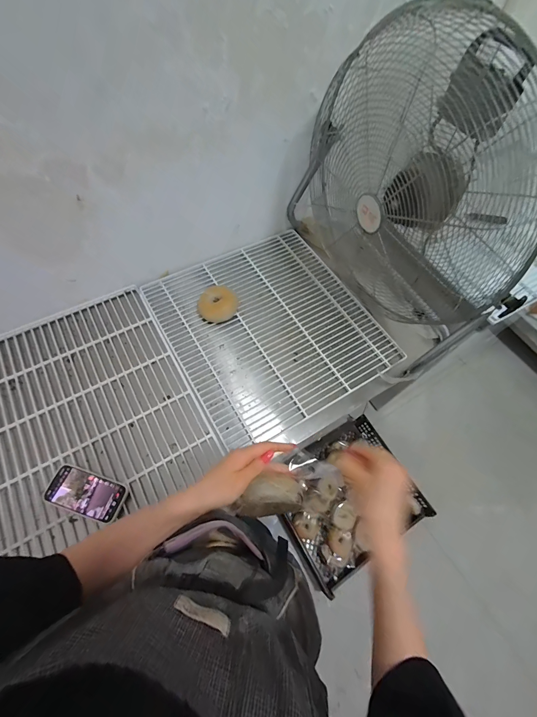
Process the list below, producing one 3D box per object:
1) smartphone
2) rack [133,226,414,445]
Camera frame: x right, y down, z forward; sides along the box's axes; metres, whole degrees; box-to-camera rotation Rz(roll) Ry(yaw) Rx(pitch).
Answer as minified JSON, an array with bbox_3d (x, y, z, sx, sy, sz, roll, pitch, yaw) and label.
[{"bbox_3d":[-0.369,0.276,0.611,0.152,0.015,0.078,19,63,1],"label":"smartphone"},{"bbox_3d":[0.005,-0.095,0.837,0.531,0.031,0.544,-28,68,-14],"label":"rack"}]

